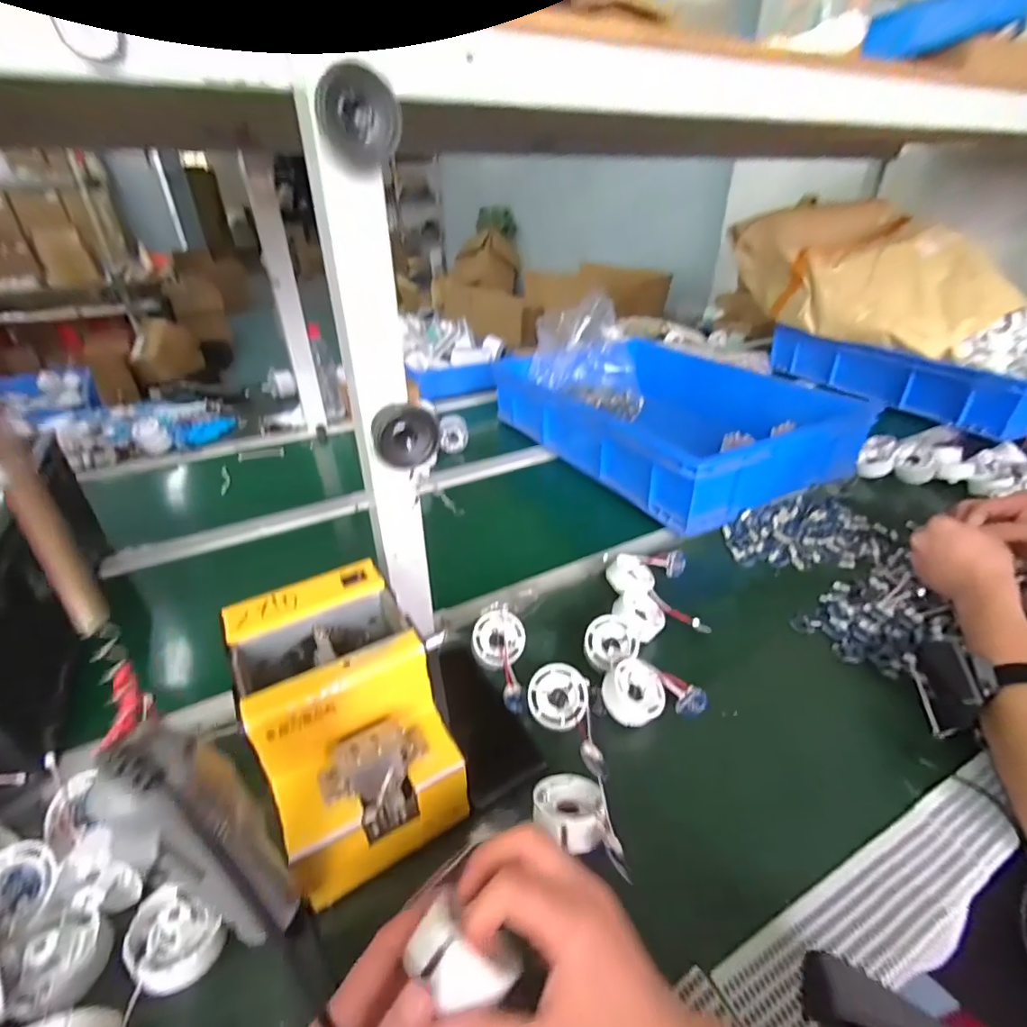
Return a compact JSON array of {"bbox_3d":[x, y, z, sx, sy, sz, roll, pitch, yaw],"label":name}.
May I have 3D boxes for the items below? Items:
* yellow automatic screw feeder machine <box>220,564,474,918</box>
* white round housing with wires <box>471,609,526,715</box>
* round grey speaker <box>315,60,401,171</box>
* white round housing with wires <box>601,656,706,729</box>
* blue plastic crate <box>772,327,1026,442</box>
[{"bbox_3d":[-0.129,0.153,0.392,0.123,0.131,0.177,-17,36,-24],"label":"yellow automatic screw feeder machine"},{"bbox_3d":[-0.011,0.151,0.514,0.054,0.022,0.105,-7,53,-10],"label":"white round housing with wires"},{"bbox_3d":[-0.094,-0.241,0.307,0.048,0.048,0.021,-12,35,-17],"label":"round grey speaker"},{"bbox_3d":[0.132,0.168,0.480,0.097,0.041,0.059,-7,33,-10],"label":"white round housing with wires"},{"bbox_3d":[1.006,-0.366,1.209,0.477,0.102,0.636,-17,36,-24],"label":"blue plastic crate"}]

